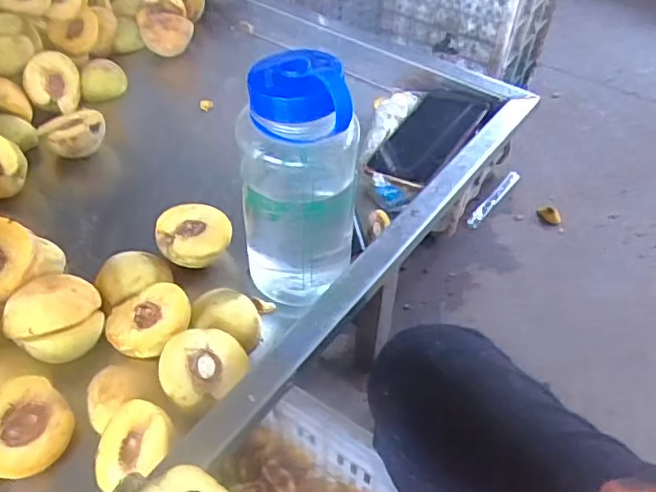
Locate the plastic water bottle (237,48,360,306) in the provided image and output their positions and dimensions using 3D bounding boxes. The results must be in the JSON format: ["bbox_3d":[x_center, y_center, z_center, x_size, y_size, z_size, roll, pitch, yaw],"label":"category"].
[{"bbox_3d":[-0.023,-0.044,0.458,0.089,0.213,0.066,5,47,3],"label":"plastic water bottle"}]

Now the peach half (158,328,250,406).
[{"bbox_3d":[-0.099,0.096,0.454,0.067,0.032,0.056,-12,65,-39],"label":"peach half"}]

